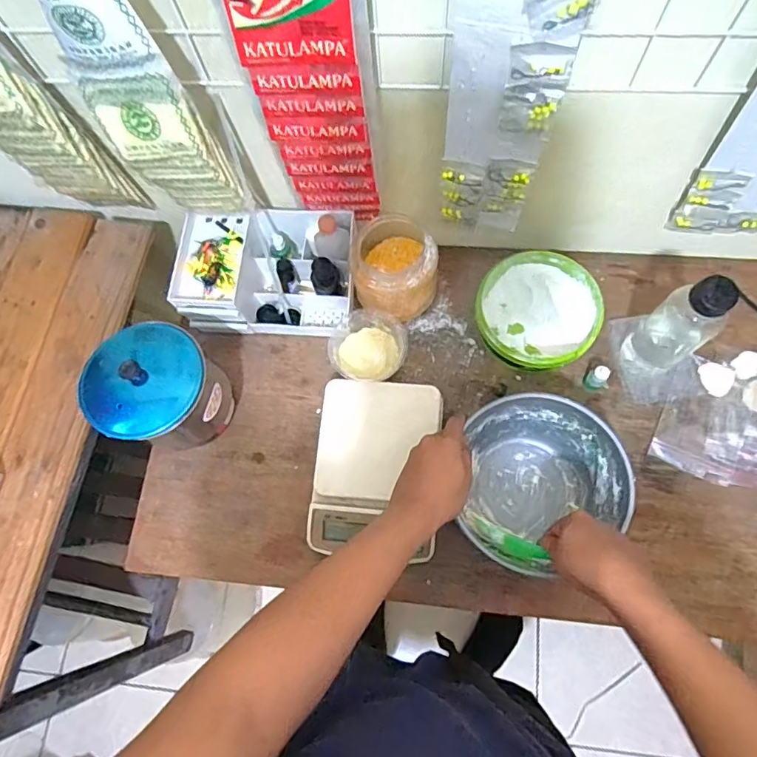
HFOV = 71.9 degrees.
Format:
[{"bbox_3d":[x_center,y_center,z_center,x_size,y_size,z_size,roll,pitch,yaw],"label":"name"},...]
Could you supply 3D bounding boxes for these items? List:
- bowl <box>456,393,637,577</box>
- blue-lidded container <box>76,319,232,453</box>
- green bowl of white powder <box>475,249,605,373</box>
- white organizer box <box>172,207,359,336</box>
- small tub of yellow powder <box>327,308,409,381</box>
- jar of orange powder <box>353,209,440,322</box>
[{"bbox_3d":[0.189,0.125,0.616,0.163,0.113,0.184,4,73,1],"label":"bowl"},{"bbox_3d":[-0.262,0.019,0.644,0.138,0.158,0.136,18,76,10],"label":"blue-lidded container"},{"bbox_3d":[0.208,-0.084,0.702,0.154,0.070,0.156,-1,72,4],"label":"green bowl of white powder"},{"bbox_3d":[-0.149,-0.151,0.719,0.229,0.121,0.162,3,74,6],"label":"white organizer box"},{"bbox_3d":[-0.013,-0.040,0.704,0.095,0.050,0.100,-1,72,4],"label":"small tub of yellow powder"},{"bbox_3d":[0.023,-0.147,0.702,0.108,0.111,0.109,8,74,7],"label":"jar of orange powder"}]

